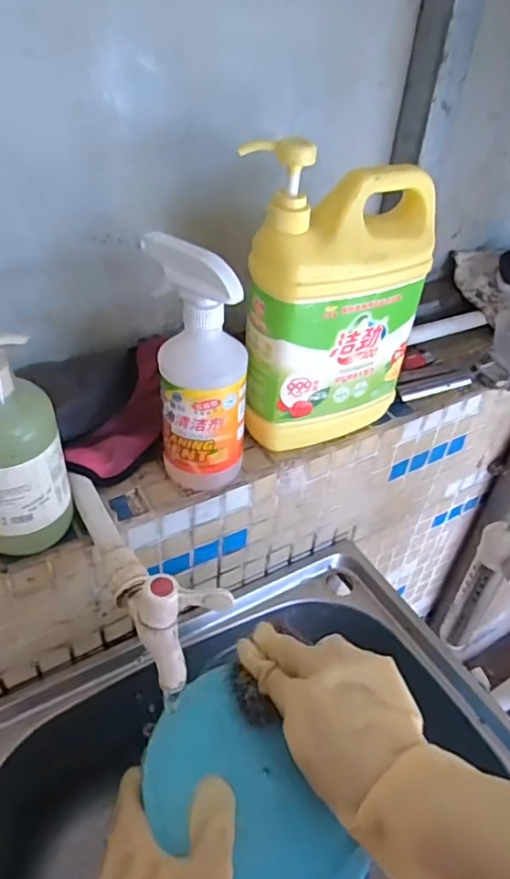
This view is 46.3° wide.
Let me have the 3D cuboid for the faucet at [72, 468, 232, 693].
[{"bbox_3d":[-0.098,0.086,0.443,0.050,0.065,0.186,-28,51,-32],"label":"faucet"}]

